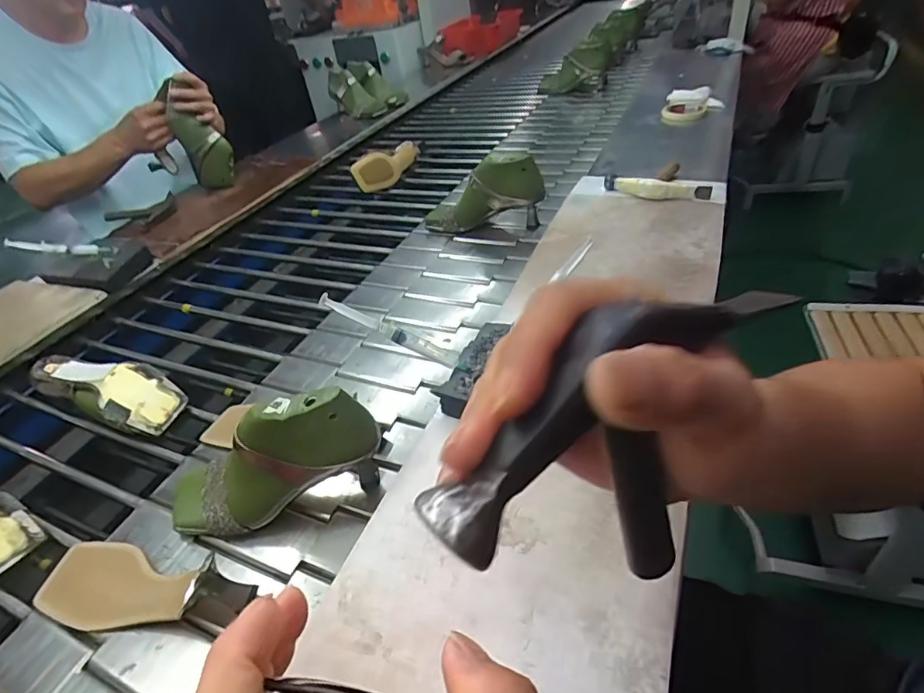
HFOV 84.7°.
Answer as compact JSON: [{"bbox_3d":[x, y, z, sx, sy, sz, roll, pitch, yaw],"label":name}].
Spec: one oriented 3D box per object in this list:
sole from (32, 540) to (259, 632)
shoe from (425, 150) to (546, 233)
[{"bbox_3d":[-0.307,0.219,0.461,0.231,0.051,0.078,8,39,21],"label":"sole"},{"bbox_3d":[0.037,-0.296,0.936,0.213,0.137,0.084,5,38,18],"label":"shoe"}]

